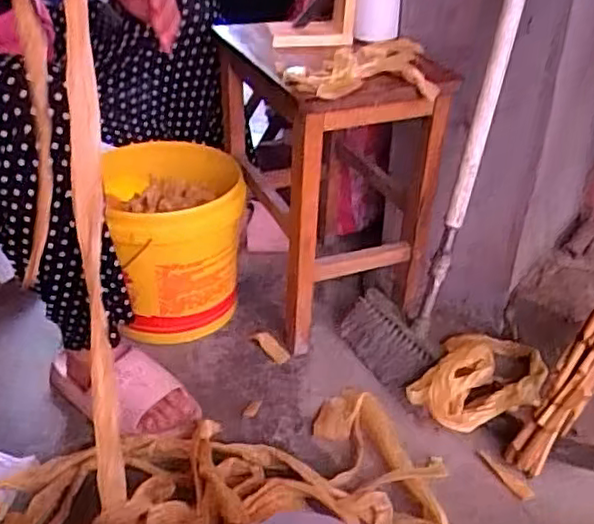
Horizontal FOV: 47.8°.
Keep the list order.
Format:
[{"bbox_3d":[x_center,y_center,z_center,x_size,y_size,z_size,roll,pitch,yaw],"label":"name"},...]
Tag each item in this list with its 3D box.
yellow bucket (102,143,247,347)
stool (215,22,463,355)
[{"bbox_3d":[-0.194,-0.034,1.112,0.206,0.241,0.248,-8,32,-13],"label":"yellow bucket"},{"bbox_3d":[0.048,-0.137,1.087,0.269,0.415,0.367,-10,33,-16],"label":"stool"}]

